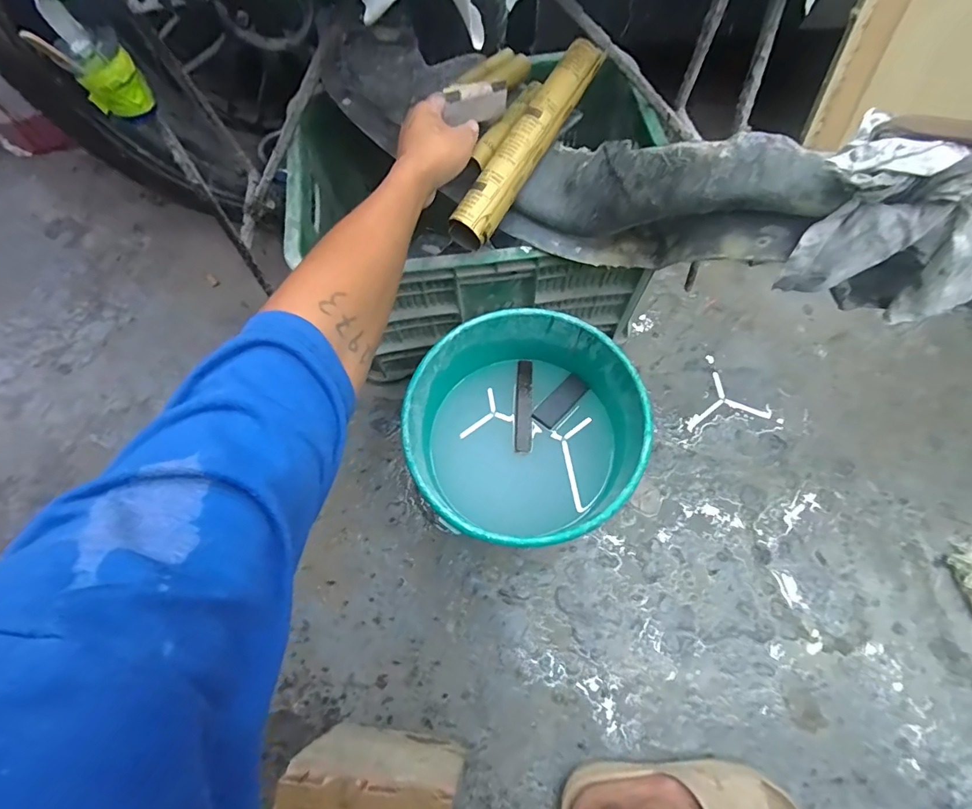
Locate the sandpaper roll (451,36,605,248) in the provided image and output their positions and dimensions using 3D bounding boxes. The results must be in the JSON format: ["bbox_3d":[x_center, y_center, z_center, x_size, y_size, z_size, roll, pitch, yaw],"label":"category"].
[{"bbox_3d":[0.049,-0.297,0.518,0.049,0.052,0.277,29,73,12],"label":"sandpaper roll"}]

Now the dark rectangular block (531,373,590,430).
[{"bbox_3d":[0.102,-0.004,0.620,0.032,0.006,0.083,41,76,15],"label":"dark rectangular block"}]

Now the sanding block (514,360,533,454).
[{"bbox_3d":[0.052,-0.001,0.628,0.023,0.014,0.133,2,70,3],"label":"sanding block"}]

